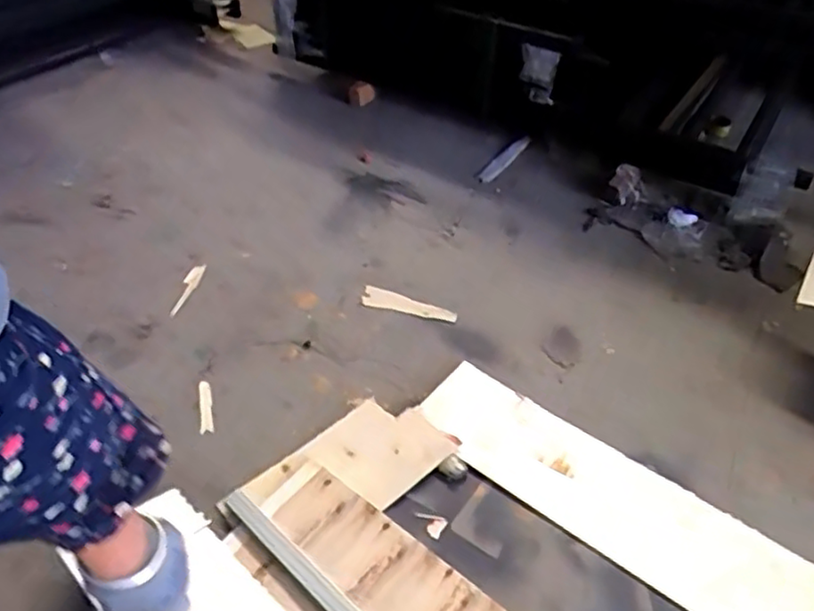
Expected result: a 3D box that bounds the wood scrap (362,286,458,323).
[{"bbox_3d":[0.001,0.000,1.682,0.250,0.011,0.065,18,46,18],"label":"wood scrap"}]

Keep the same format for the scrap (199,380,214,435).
[{"bbox_3d":[-0.450,0.222,1.466,0.029,0.014,0.137,-9,44,-10],"label":"scrap"}]

